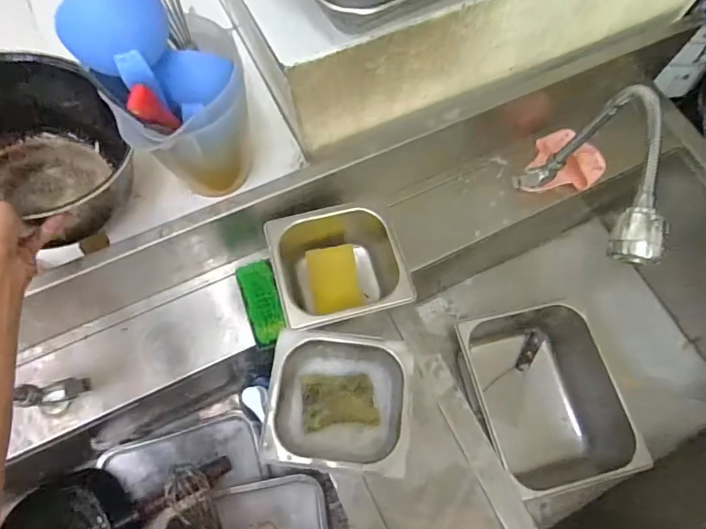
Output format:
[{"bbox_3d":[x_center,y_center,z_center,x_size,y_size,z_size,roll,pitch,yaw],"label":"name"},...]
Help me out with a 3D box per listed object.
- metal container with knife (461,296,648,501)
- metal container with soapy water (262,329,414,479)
[{"bbox_3d":[0.351,0.259,0.889,0.255,0.189,0.308,-12,70,-7],"label":"metal container with knife"},{"bbox_3d":[-0.017,0.177,0.591,0.170,0.081,0.155,6,69,0],"label":"metal container with soapy water"}]

